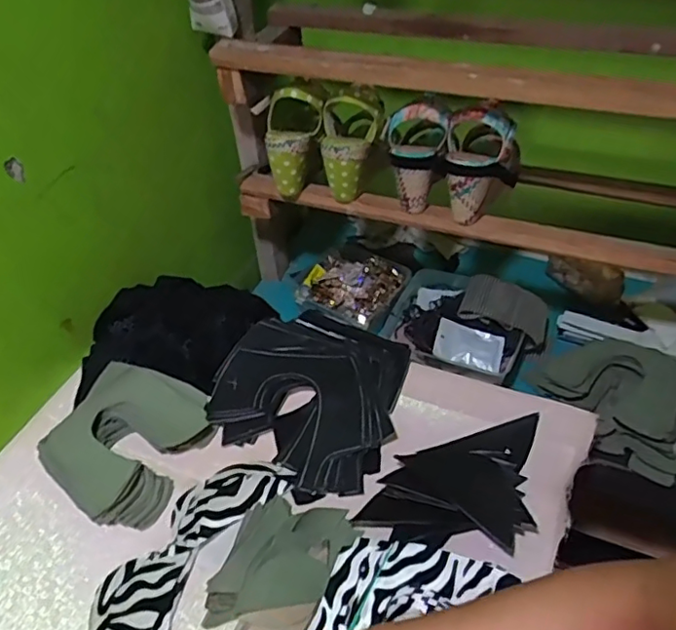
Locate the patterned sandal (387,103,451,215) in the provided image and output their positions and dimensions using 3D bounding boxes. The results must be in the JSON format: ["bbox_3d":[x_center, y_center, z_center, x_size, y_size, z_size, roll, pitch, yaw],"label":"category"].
[{"bbox_3d":[0.103,-0.208,0.764,0.075,0.132,0.084,1,43,5],"label":"patterned sandal"}]

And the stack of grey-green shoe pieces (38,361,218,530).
[{"bbox_3d":[-0.239,0.137,0.658,0.154,0.044,0.162,15,47,19],"label":"stack of grey-green shoe pieces"}]

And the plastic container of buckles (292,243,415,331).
[{"bbox_3d":[0.021,-0.051,0.991,0.166,0.049,0.166,20,47,23],"label":"plastic container of buckles"}]

